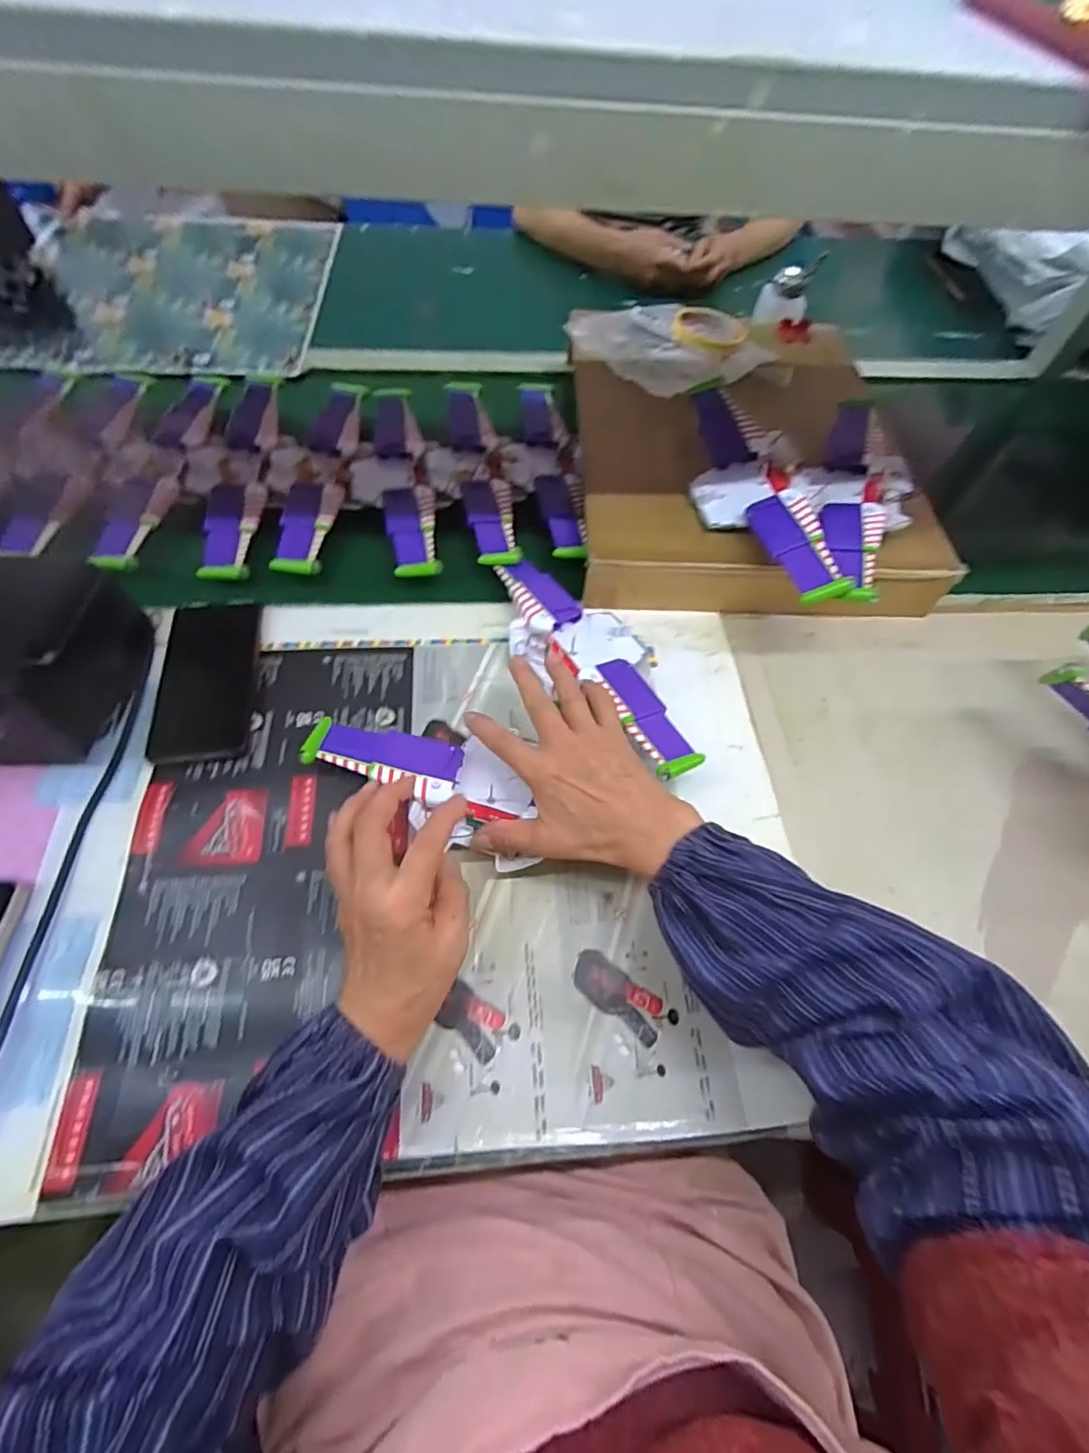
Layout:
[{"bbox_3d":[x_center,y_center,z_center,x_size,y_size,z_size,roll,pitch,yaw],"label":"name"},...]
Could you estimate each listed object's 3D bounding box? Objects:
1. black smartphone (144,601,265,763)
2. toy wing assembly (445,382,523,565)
[{"bbox_3d":[-0.286,-0.042,0.492,0.076,0.011,0.155,-4,61,-7],"label":"black smartphone"},{"bbox_3d":[-0.065,-0.293,0.631,0.064,0.013,0.301,-6,61,-8],"label":"toy wing assembly"}]

